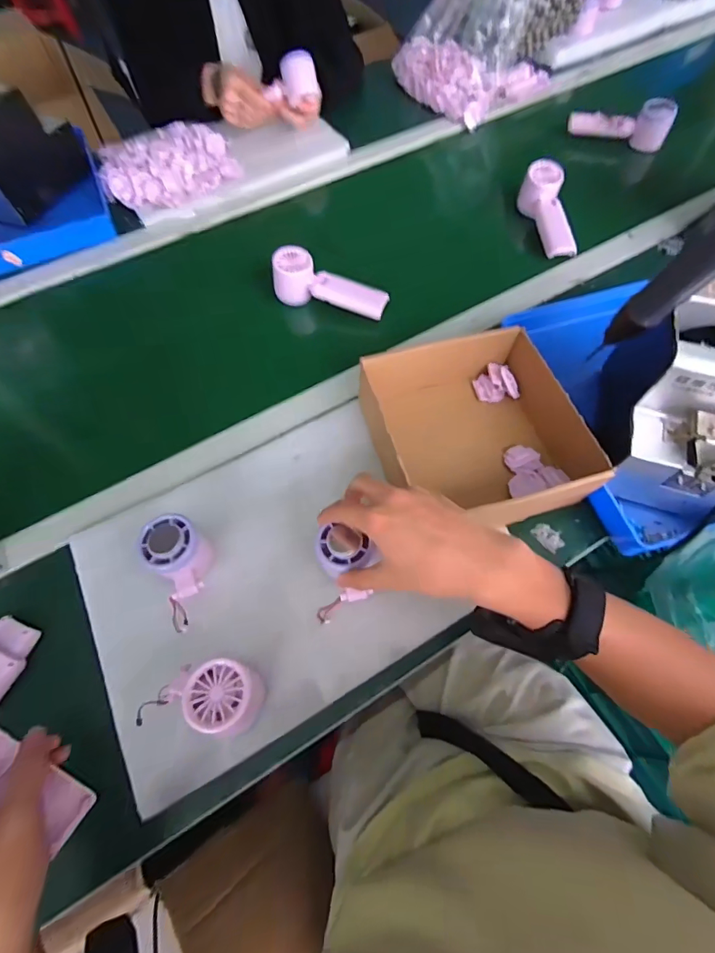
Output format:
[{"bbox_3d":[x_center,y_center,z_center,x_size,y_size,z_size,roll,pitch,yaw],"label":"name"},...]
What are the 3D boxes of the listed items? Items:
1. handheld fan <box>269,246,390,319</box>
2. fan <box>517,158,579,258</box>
[{"bbox_3d":[-0.037,-0.266,0.582,0.158,0.055,0.049,15,67,9],"label":"handheld fan"},{"bbox_3d":[0.291,-0.404,0.651,0.056,0.058,0.166,-2,65,1],"label":"fan"}]

